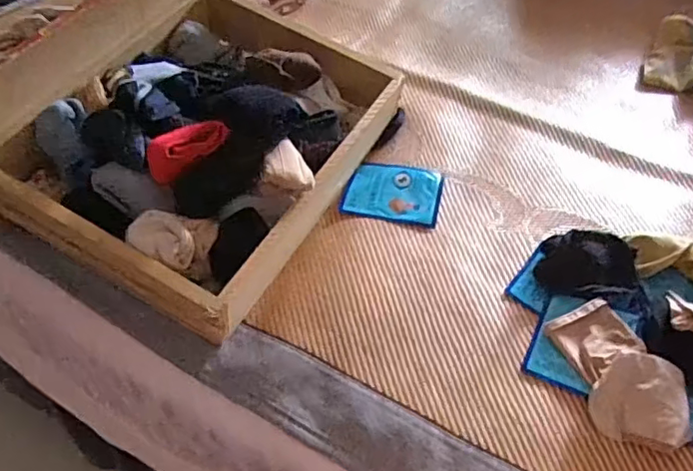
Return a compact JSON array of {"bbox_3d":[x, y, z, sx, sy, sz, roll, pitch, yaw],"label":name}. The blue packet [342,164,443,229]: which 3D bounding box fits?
[{"bbox_3d":[0.053,-0.049,0.671,0.108,0.010,0.083,9,49,7],"label":"blue packet"}]

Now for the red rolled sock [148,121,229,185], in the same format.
[{"bbox_3d":[-0.154,-0.085,0.560,0.083,0.040,0.032,-32,54,-5],"label":"red rolled sock"}]

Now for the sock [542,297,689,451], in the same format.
[{"bbox_3d":[0.240,0.118,0.511,0.076,0.030,0.136,-10,50,-10],"label":"sock"}]

